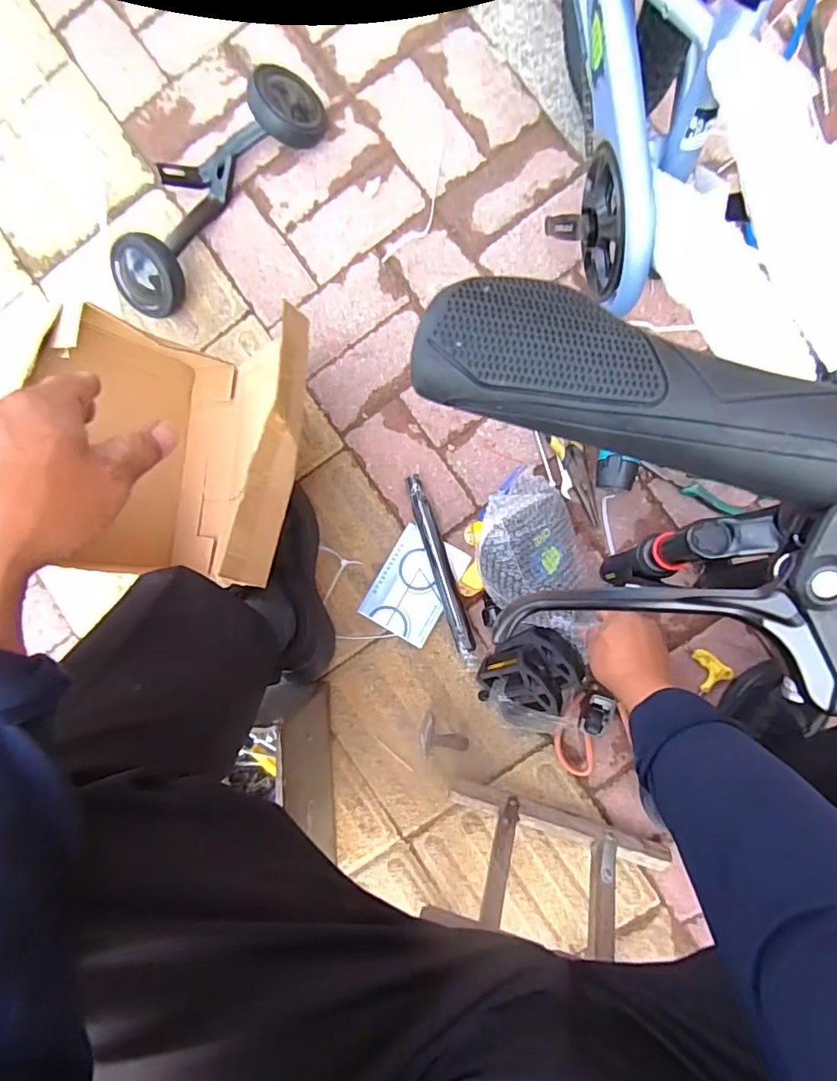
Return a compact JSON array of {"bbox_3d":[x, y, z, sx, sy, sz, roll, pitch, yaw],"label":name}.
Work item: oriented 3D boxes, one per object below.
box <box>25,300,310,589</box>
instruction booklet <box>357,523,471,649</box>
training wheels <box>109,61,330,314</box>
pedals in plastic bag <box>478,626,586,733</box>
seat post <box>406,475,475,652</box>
[{"bbox_3d":[-0.281,-0.111,0.673,0.318,0.234,0.292,7,88,7],"label":"box"},{"bbox_3d":[-0.005,0.061,0.728,0.100,0.008,0.141,30,85,6],"label":"instruction booklet"},{"bbox_3d":[-0.309,-0.513,0.764,0.151,0.082,0.401,39,92,7],"label":"training wheels"},{"bbox_3d":[0.141,0.180,0.685,0.115,0.081,0.140,20,89,8],"label":"pedals in plastic bag"},{"bbox_3d":[0.029,0.030,0.719,0.025,0.030,0.244,-18,85,6],"label":"seat post"}]

